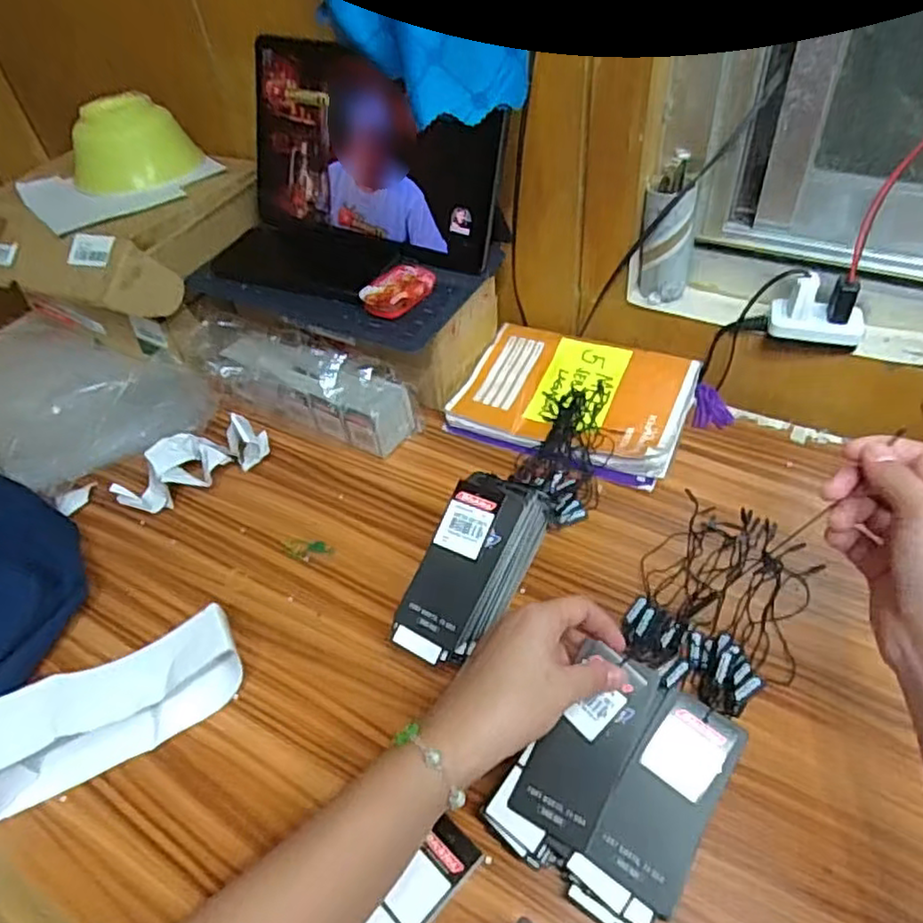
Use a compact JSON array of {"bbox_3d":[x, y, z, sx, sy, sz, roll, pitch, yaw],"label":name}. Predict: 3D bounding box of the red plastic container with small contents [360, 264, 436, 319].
[{"bbox_3d":[-0.054,-0.149,0.586,0.040,0.023,0.069,26,54,27],"label":"red plastic container with small contents"}]

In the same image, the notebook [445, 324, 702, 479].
[{"bbox_3d":[0.106,-0.062,0.629,0.203,0.029,0.139,17,51,22],"label":"notebook"}]

